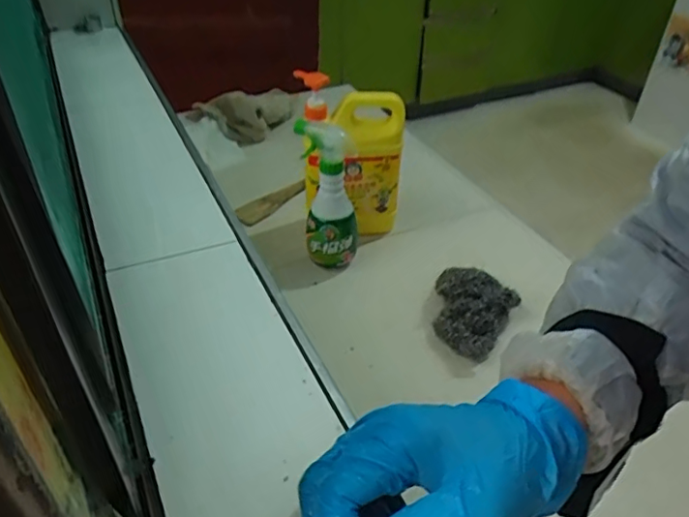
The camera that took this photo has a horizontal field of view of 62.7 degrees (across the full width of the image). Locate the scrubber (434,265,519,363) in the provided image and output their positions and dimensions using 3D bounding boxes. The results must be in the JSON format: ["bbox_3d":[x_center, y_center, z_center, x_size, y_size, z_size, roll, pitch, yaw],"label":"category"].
[{"bbox_3d":[0.169,0.072,0.770,0.106,0.054,0.132,17,41,18],"label":"scrubber"}]

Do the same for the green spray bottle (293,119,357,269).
[{"bbox_3d":[-0.025,-0.088,0.843,0.082,0.216,0.097,-6,39,-9],"label":"green spray bottle"}]

